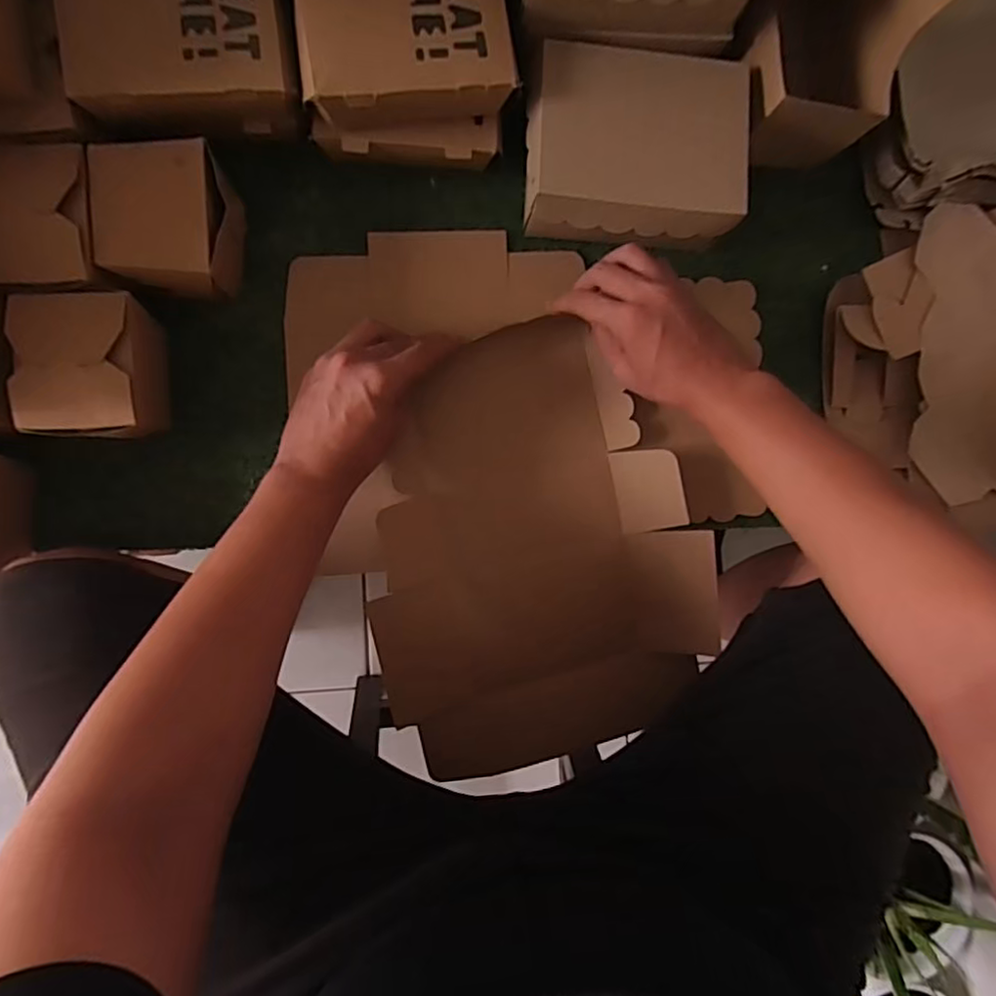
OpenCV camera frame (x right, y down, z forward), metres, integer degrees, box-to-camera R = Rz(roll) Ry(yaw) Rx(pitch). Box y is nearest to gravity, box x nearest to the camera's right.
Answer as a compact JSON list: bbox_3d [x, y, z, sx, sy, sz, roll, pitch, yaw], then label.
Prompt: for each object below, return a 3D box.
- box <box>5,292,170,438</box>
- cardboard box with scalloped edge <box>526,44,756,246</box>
[{"bbox_3d":[-0.304,-0.095,0.476,0.085,0.080,0.101,-4,91,-5],"label":"box"},{"bbox_3d":[0.111,-0.281,0.501,0.169,0.042,0.135,4,90,-5],"label":"cardboard box with scalloped edge"}]

